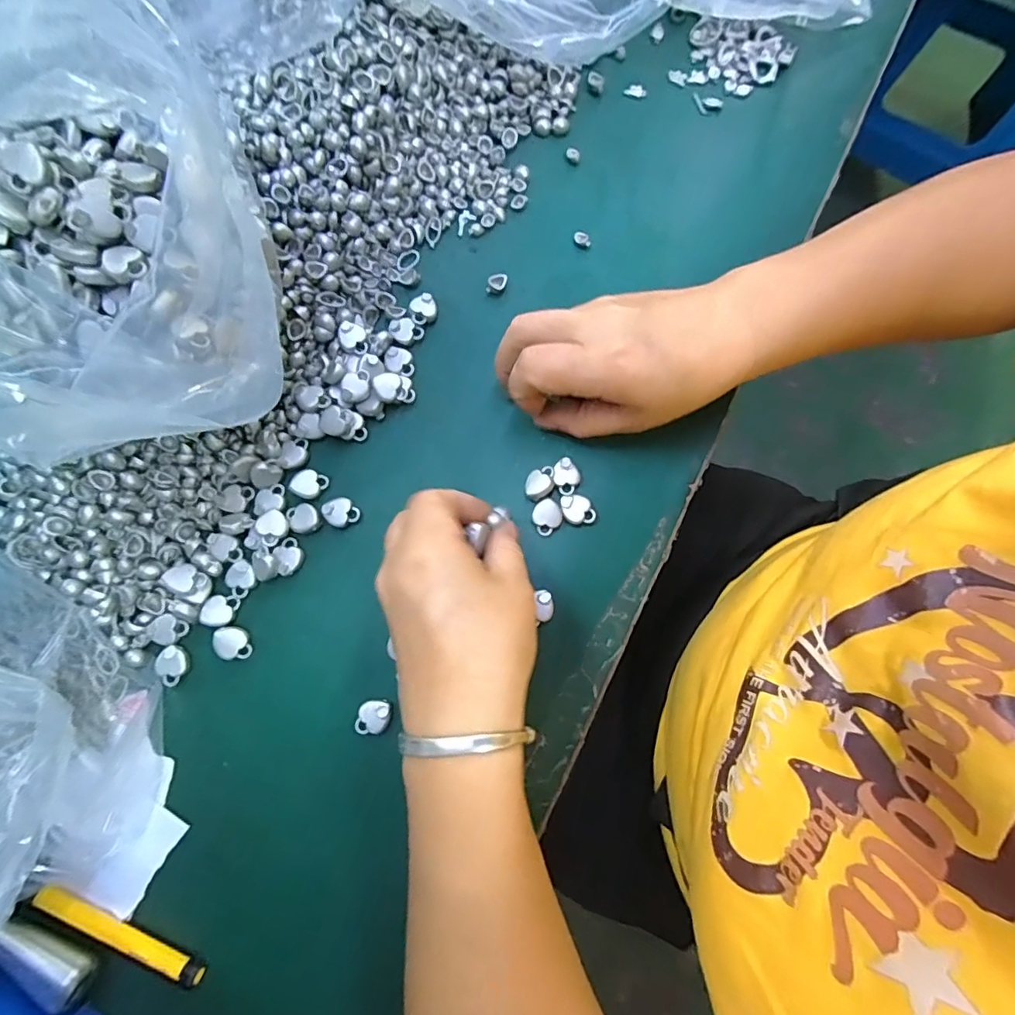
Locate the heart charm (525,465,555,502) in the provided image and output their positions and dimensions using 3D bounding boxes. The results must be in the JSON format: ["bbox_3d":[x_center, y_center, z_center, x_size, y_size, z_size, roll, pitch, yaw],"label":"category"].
[{"bbox_3d":[0.018,-0.014,0.291,0.015,0.010,0.020,19,80,3],"label":"heart charm"}]

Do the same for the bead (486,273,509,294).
[{"bbox_3d":[-0.006,-0.137,0.318,0.011,0.005,0.013,16,80,2],"label":"bead"}]

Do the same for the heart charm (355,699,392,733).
[{"bbox_3d":[-0.070,0.109,0.269,0.017,0.006,0.018,0,80,0],"label":"heart charm"}]

